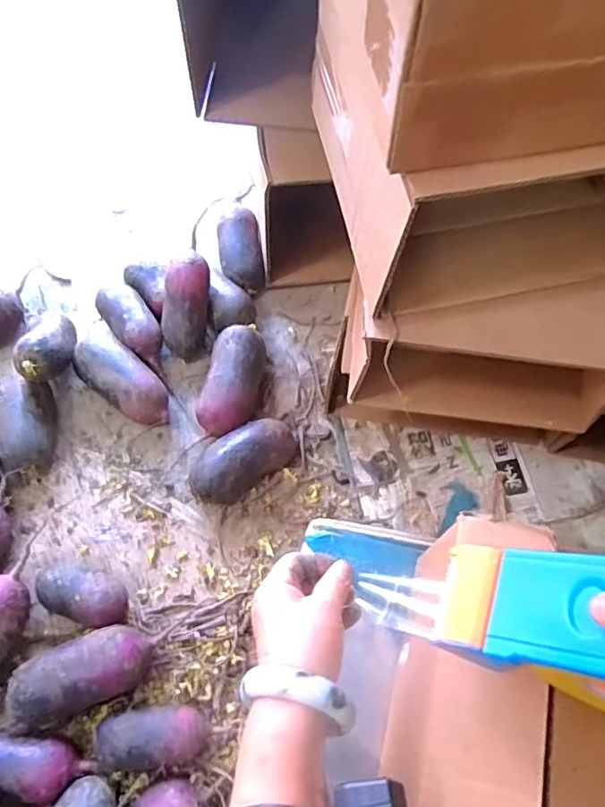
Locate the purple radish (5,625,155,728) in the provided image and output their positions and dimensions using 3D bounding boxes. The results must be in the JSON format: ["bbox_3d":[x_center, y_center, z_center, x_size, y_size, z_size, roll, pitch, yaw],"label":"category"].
[{"bbox_3d":[-0.216,0.266,0.556,0.131,0.065,0.064,-19,66,-11],"label":"purple radish"}]

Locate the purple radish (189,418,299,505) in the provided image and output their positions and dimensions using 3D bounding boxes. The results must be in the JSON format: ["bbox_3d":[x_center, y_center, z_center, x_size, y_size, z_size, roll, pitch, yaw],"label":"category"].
[{"bbox_3d":[-0.069,0.065,0.665,0.136,0.061,0.069,-33,69,-16],"label":"purple radish"}]

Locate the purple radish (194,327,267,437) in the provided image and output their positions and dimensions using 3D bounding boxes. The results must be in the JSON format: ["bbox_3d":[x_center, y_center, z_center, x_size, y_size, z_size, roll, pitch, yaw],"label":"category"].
[{"bbox_3d":[-0.085,-0.024,0.707,0.070,0.068,0.138,10,64,3],"label":"purple radish"}]

